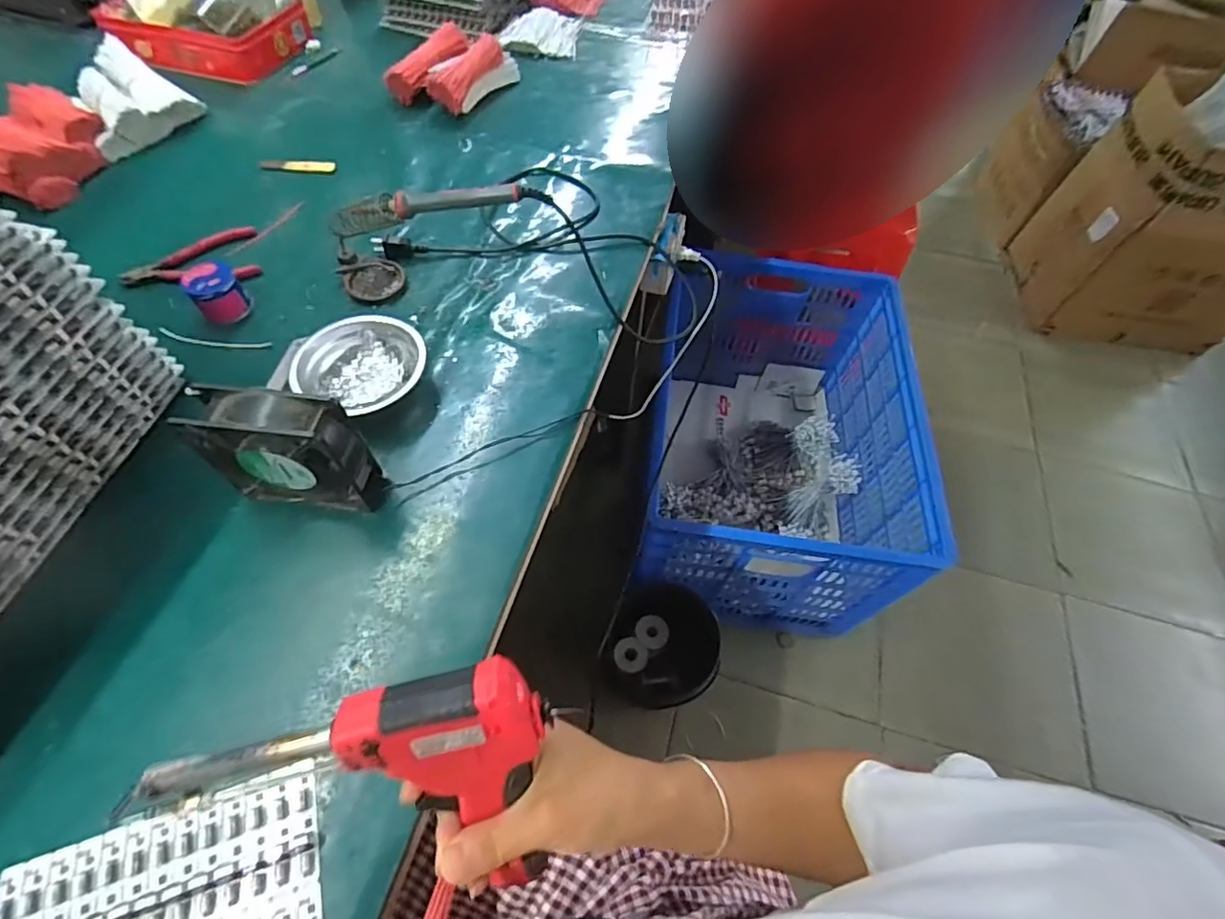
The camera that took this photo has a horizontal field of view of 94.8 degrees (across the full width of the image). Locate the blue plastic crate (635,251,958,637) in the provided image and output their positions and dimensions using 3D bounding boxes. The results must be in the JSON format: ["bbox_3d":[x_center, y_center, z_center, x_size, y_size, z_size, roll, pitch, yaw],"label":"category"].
[{"bbox_3d":[0.308,-0.056,1.199,0.466,0.412,0.719,7,57,0],"label":"blue plastic crate"}]

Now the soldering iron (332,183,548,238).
[{"bbox_3d":[-0.193,-0.274,0.607,0.253,0.031,0.025,-4,57,9],"label":"soldering iron"}]

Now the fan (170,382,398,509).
[{"bbox_3d":[-0.272,-0.007,0.478,0.125,0.110,0.047,7,57,0],"label":"fan"}]

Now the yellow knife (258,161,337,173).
[{"bbox_3d":[-0.438,-0.406,0.781,0.109,0.011,0.021,4,57,-2],"label":"yellow knife"}]

